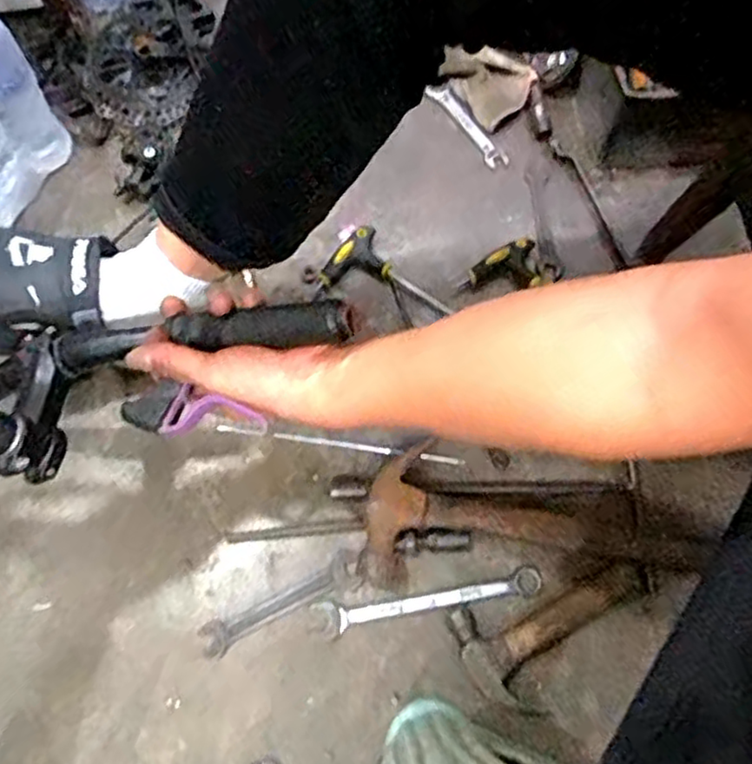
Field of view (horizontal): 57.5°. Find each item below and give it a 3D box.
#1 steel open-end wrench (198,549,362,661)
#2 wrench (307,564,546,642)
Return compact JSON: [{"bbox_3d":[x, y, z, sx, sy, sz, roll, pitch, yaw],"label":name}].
[{"bbox_3d":[-0.086,0.203,0.625,0.154,0.008,0.034,-26,73,-10],"label":"steel open-end wrench"},{"bbox_3d":[0.048,0.197,0.625,0.205,0.008,0.031,-11,71,-4],"label":"wrench"}]

